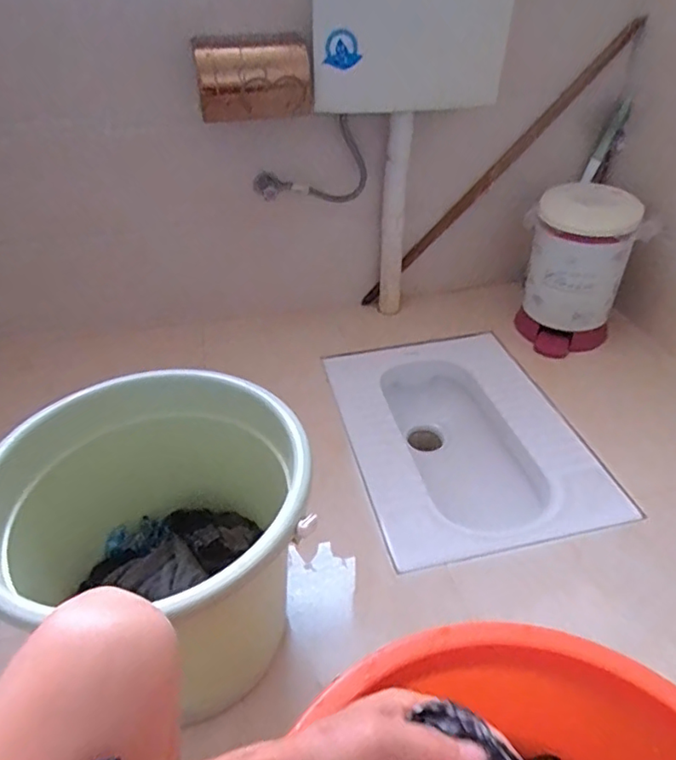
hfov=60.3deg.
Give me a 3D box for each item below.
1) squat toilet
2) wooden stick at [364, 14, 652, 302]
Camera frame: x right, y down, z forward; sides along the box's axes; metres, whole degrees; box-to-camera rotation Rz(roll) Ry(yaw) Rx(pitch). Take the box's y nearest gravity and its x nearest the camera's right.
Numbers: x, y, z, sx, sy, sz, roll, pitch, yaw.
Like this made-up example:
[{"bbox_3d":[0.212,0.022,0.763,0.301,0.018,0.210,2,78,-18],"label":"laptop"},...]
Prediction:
[{"bbox_3d":[0.227,0.152,1.175,0.419,0.190,0.567,-7,34,-13],"label":"squat toilet"},{"bbox_3d":[0.361,-0.475,1.362,0.828,0.038,0.024,-44,35,18],"label":"wooden stick"}]

